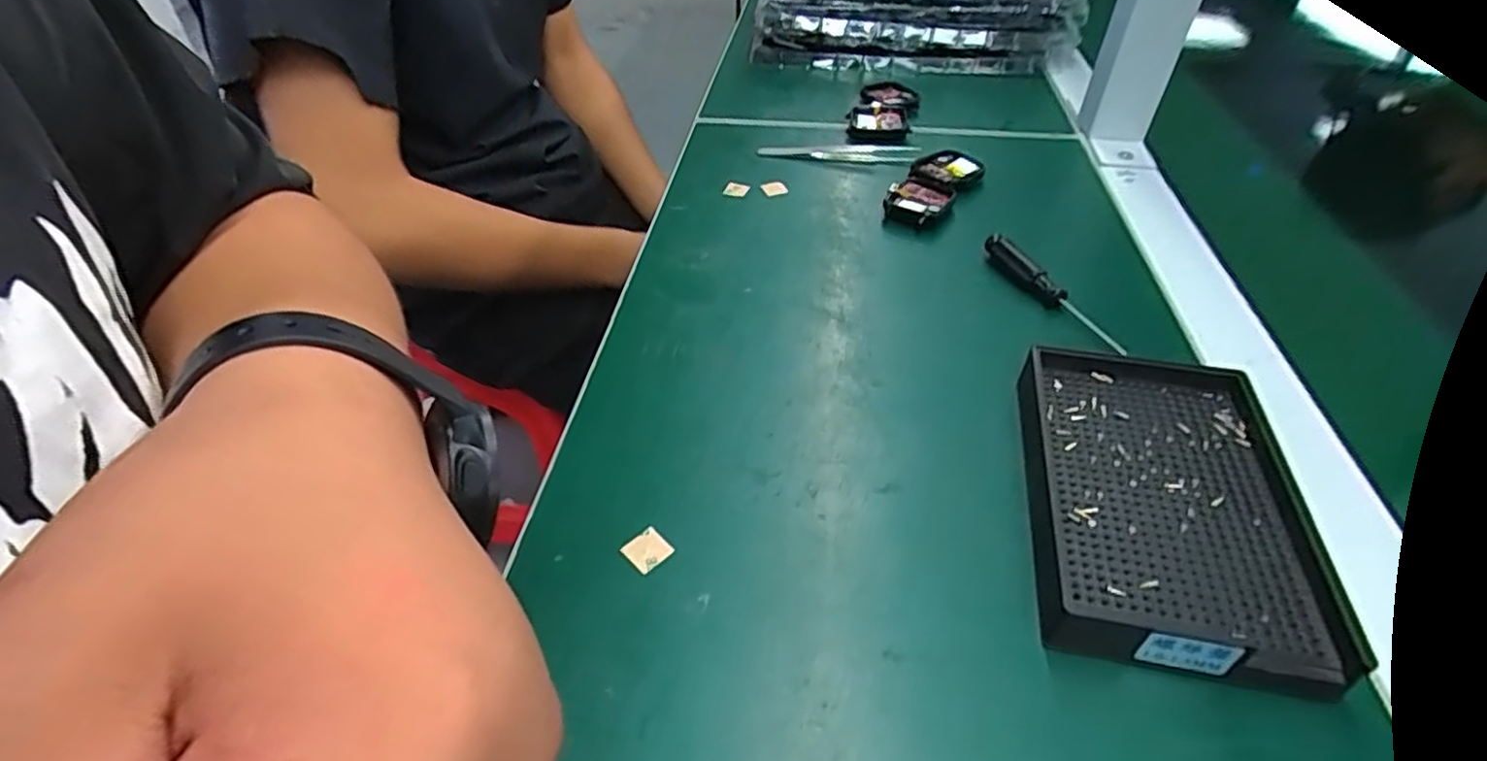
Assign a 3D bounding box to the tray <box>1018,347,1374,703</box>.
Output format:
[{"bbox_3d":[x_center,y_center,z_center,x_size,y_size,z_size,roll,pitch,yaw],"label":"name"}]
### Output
[{"bbox_3d":[0.161,0.045,0.271,0.094,0.022,0.137,8,44,9],"label":"tray"}]

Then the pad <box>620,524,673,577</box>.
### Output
[{"bbox_3d":[-0.037,0.066,0.267,0.015,0.004,0.015,36,59,28],"label":"pad"}]

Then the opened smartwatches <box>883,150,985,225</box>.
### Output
[{"bbox_3d":[0.126,-0.127,0.461,0.046,0.017,0.083,19,46,20],"label":"opened smartwatches"}]

